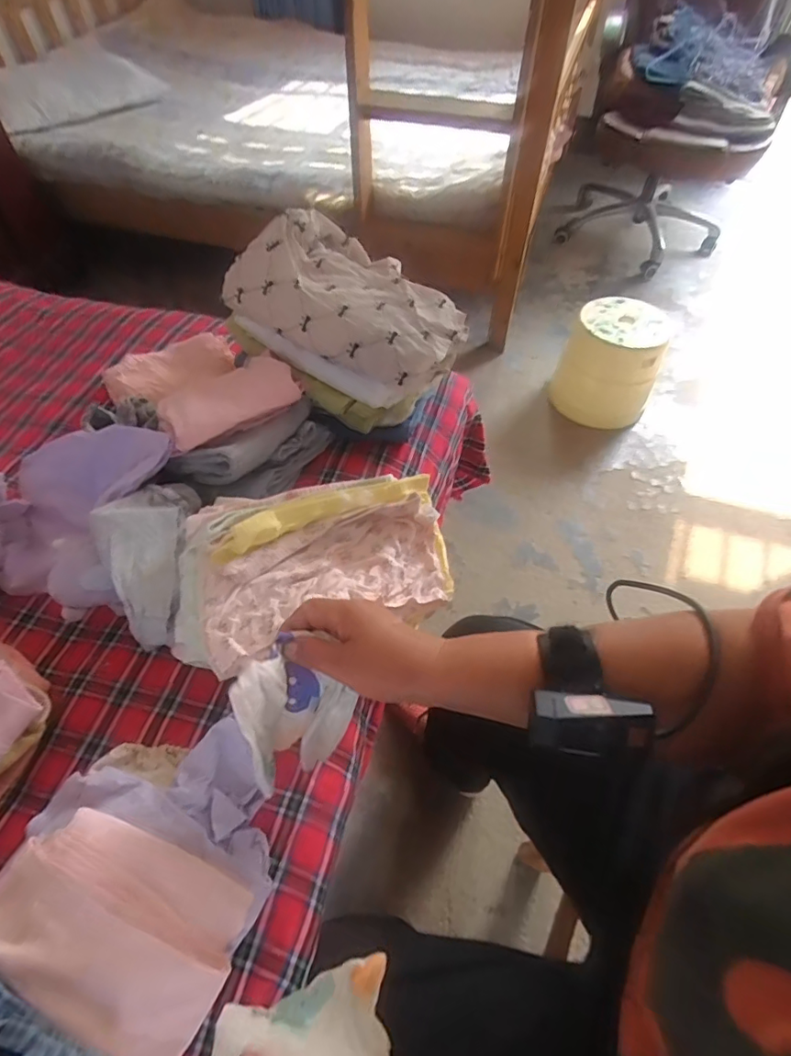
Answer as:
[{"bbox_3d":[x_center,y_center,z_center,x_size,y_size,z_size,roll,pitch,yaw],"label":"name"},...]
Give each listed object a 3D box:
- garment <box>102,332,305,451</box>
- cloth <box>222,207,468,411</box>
[{"bbox_3d":[-0.242,-0.186,0.665,0.188,0.056,0.270,-40,44,-25],"label":"garment"},{"bbox_3d":[-0.047,-0.281,0.644,0.266,0.117,0.188,27,59,17],"label":"cloth"}]

